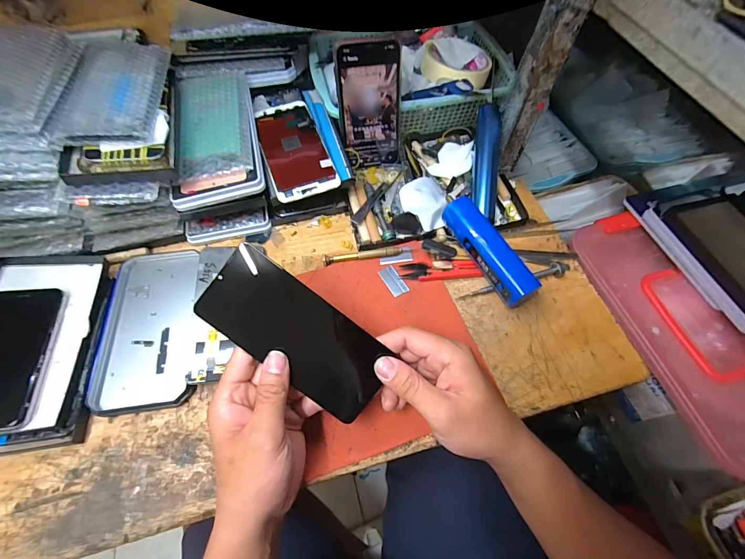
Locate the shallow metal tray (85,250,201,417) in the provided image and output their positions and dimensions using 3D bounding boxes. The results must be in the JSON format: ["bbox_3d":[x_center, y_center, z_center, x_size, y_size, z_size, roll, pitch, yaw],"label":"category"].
[{"bbox_3d":[-0.240,0.046,0.381,0.093,0.018,0.183,-8,61,-4],"label":"shallow metal tray"}]

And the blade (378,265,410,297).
[{"bbox_3d":[0.023,0.001,0.393,0.019,0.004,0.037,-27,64,-14],"label":"blade"}]

